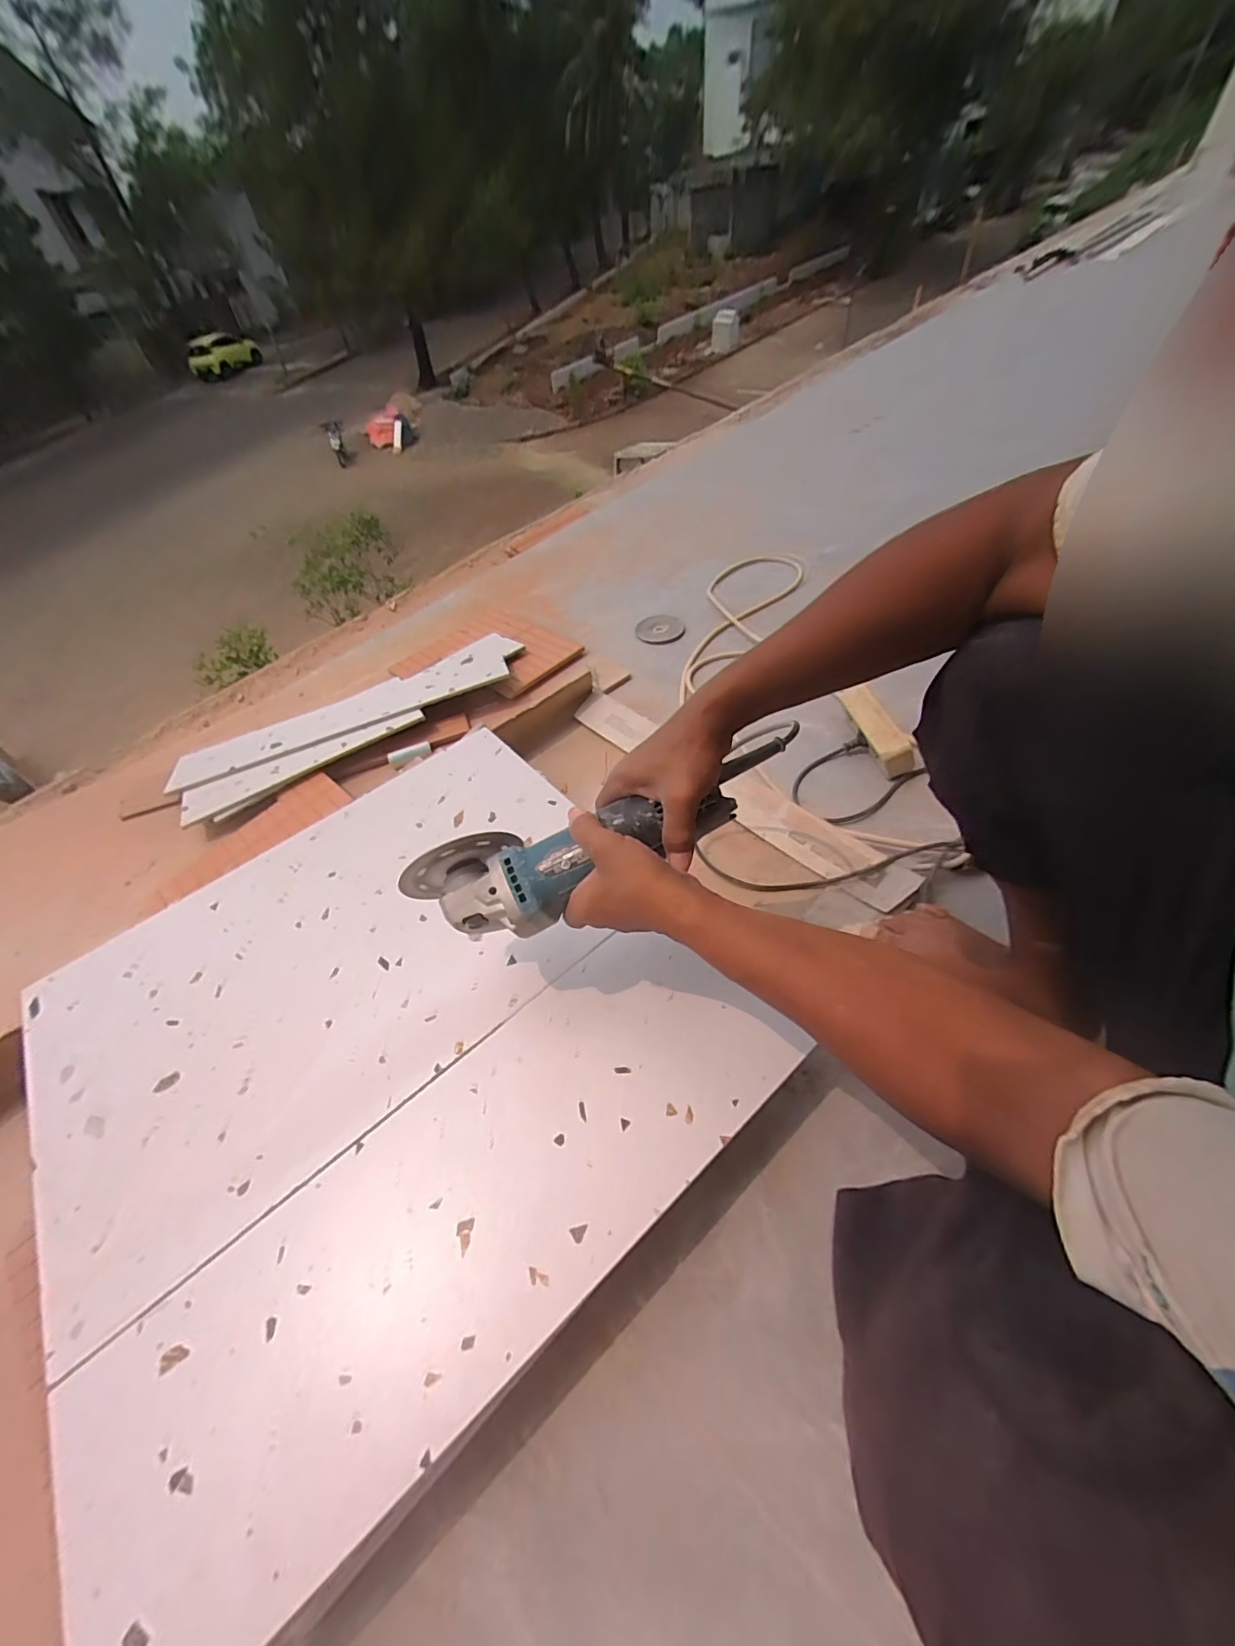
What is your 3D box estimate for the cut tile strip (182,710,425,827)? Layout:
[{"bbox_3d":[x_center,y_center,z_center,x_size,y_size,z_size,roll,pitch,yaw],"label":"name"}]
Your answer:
[{"bbox_3d":[-0.505,-0.092,0.882,0.389,0.012,0.073,-22,53,-8],"label":"cut tile strip"}]

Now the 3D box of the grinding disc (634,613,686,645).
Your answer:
[{"bbox_3d":[0.086,-0.396,1.106,0.098,0.014,0.101,-1,51,5],"label":"grinding disc"}]

